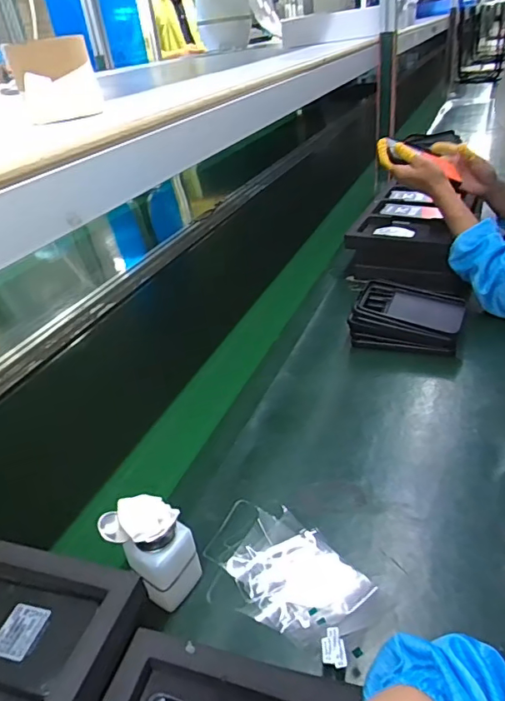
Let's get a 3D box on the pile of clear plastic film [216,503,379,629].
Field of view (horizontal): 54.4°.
[{"bbox_3d":[0.040,0.222,0.495,0.105,0.031,0.120,-27,37,-27],"label":"pile of clear plastic film"}]

